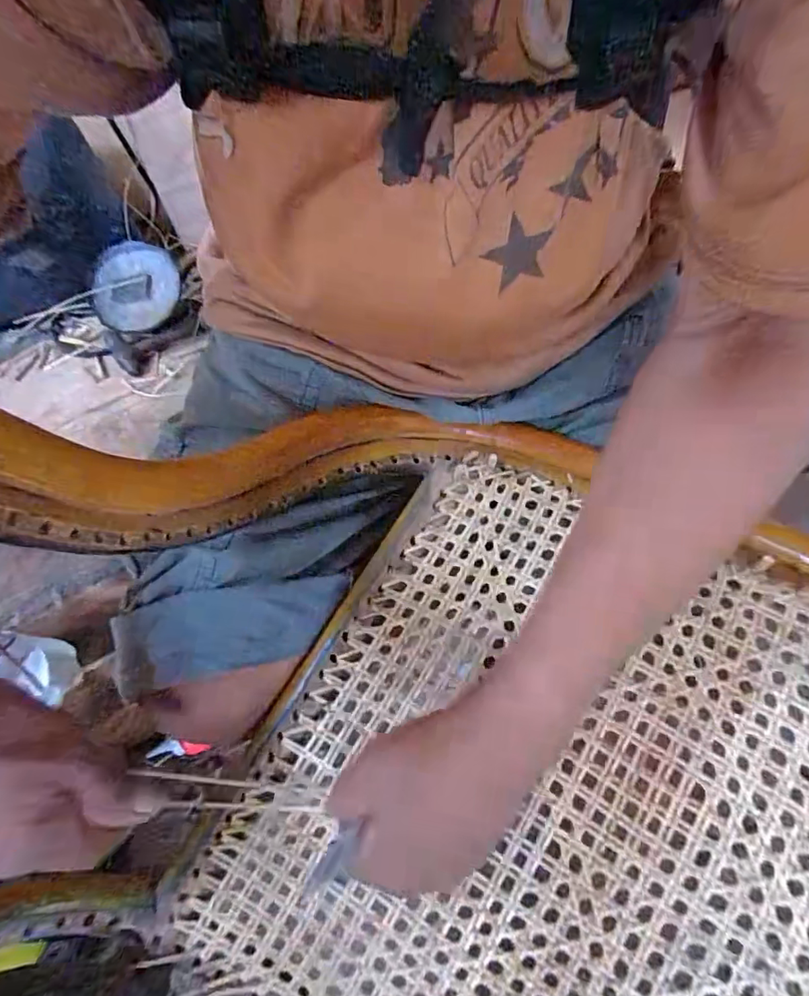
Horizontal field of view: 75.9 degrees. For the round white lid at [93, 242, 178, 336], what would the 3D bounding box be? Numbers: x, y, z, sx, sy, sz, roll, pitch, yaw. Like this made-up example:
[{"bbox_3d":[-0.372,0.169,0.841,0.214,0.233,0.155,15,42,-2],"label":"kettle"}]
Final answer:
[{"bbox_3d":[-0.277,-0.216,0.533,0.082,0.005,0.090,0,90,-2],"label":"round white lid"}]

